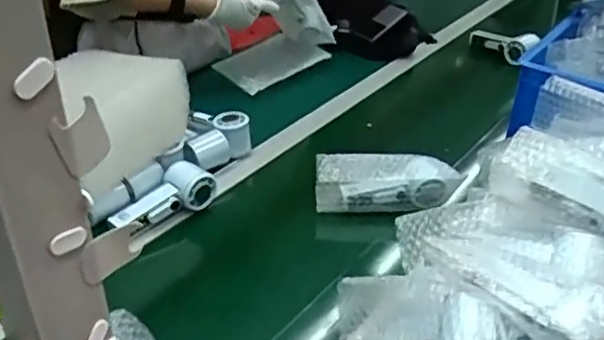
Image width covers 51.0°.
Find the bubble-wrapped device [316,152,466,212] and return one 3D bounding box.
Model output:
[{"bbox_3d":[0.122,0.016,0.923,0.200,0.064,0.064,2,35,3],"label":"bubble-wrapped device"}]

